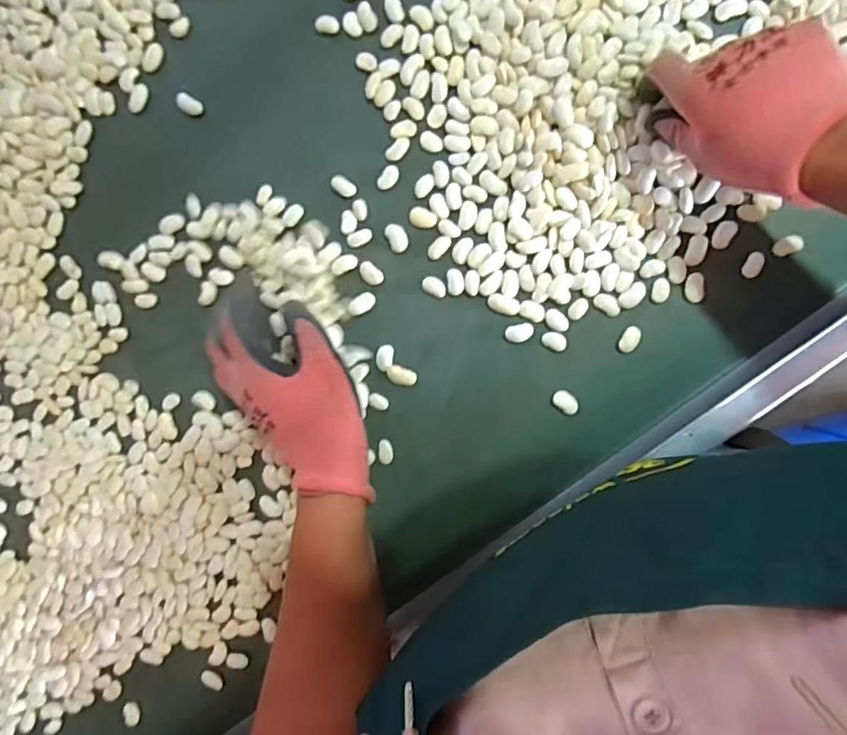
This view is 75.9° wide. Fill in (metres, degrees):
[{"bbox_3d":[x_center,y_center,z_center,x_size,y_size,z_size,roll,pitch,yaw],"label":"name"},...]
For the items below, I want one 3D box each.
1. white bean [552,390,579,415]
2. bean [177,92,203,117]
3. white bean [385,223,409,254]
[{"bbox_3d":[0.113,0.027,0.428,0.021,0.004,0.015,34,98,4],"label":"white bean"},{"bbox_3d":[-0.193,-0.216,0.449,0.023,0.011,0.014,34,98,4],"label":"bean"},{"bbox_3d":[-0.021,-0.104,0.437,0.016,0.004,0.024,-23,91,9],"label":"white bean"}]

